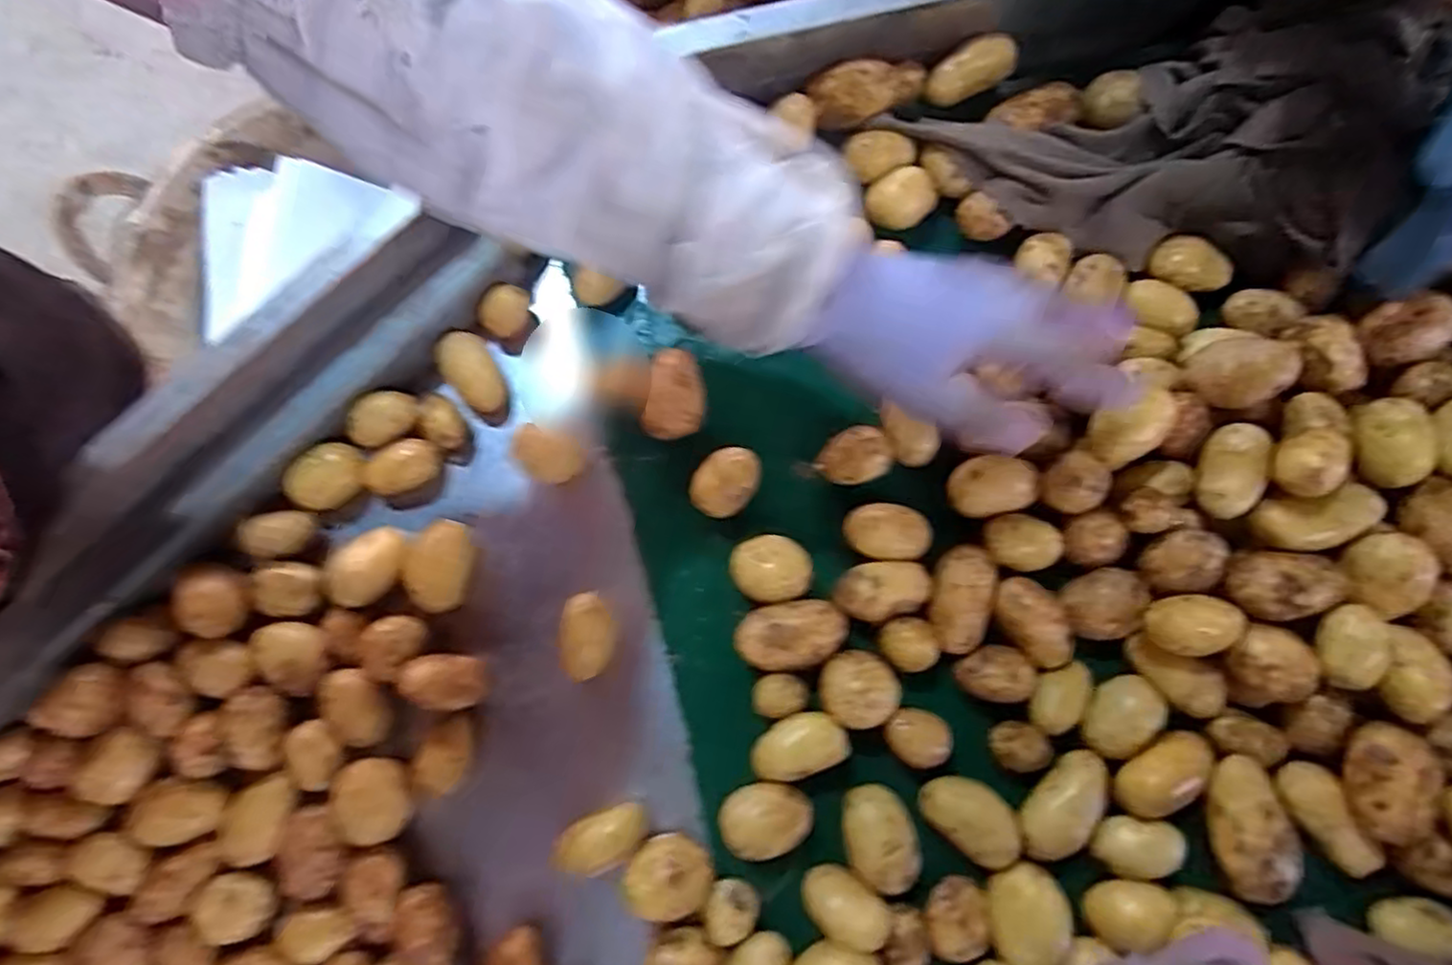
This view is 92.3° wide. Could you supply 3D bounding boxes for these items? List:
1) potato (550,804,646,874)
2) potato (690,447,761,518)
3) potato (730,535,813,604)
[{"bbox_3d":[-0.075,0.213,0.419,0.057,0.027,0.028,-25,77,-4],"label":"potato"},{"bbox_3d":[0.000,0.001,0.461,0.038,0.029,0.048,40,81,10],"label":"potato"},{"bbox_3d":[0.028,0.056,0.446,0.048,0.035,0.042,-13,77,-1],"label":"potato"}]

